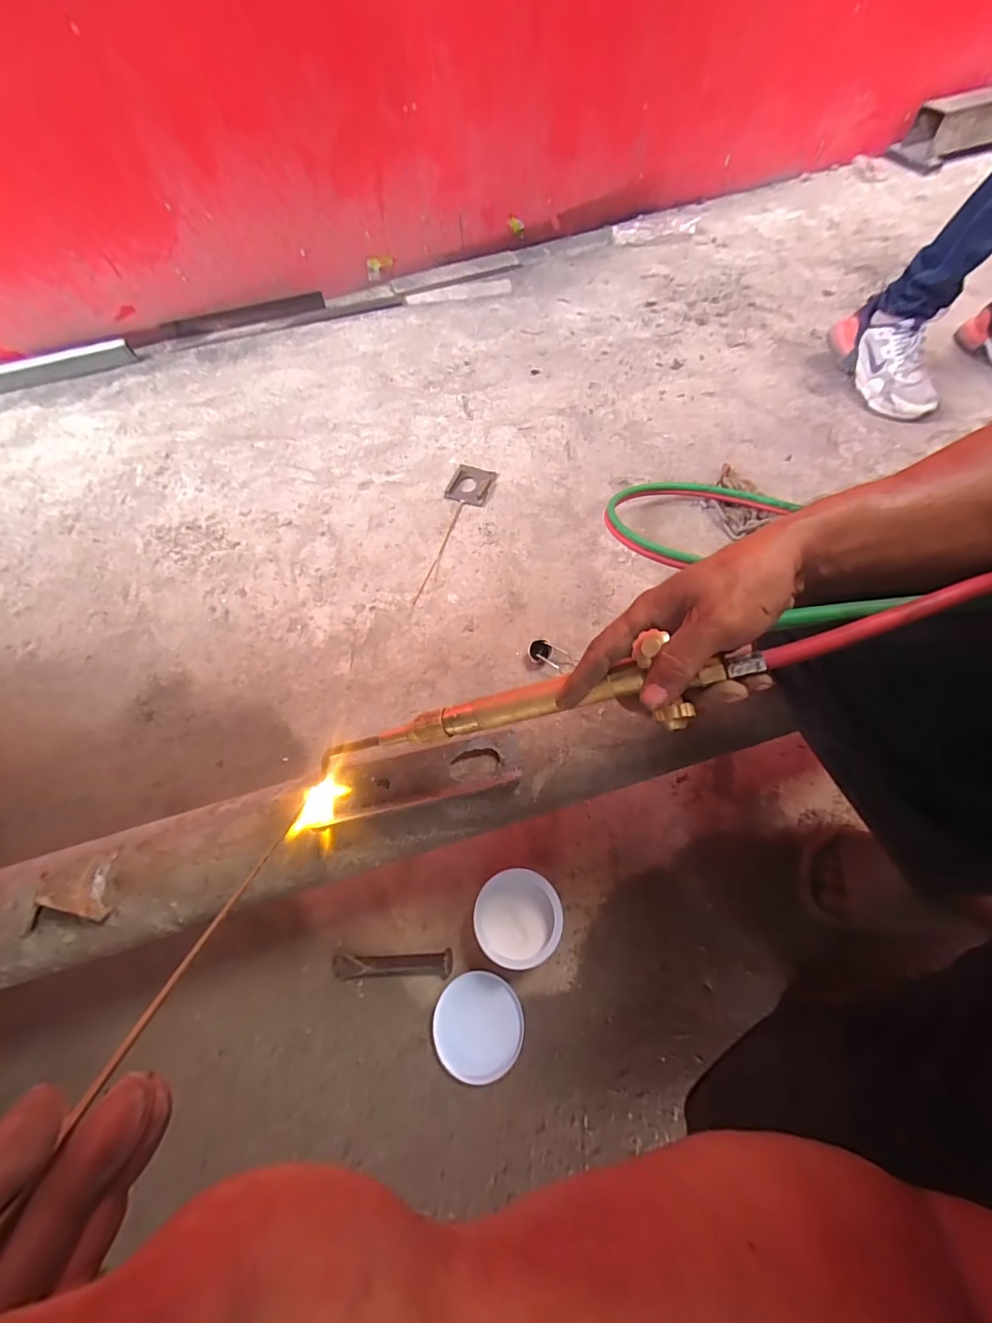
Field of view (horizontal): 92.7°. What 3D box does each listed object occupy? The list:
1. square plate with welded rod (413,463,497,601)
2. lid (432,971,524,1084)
[{"bbox_3d":[-0.090,-0.257,0.918,0.084,0.008,0.347,15,65,10],"label":"square plate with welded rod"},{"bbox_3d":[-0.021,0.428,0.556,0.101,0.013,0.100,-1,63,2],"label":"lid"}]

